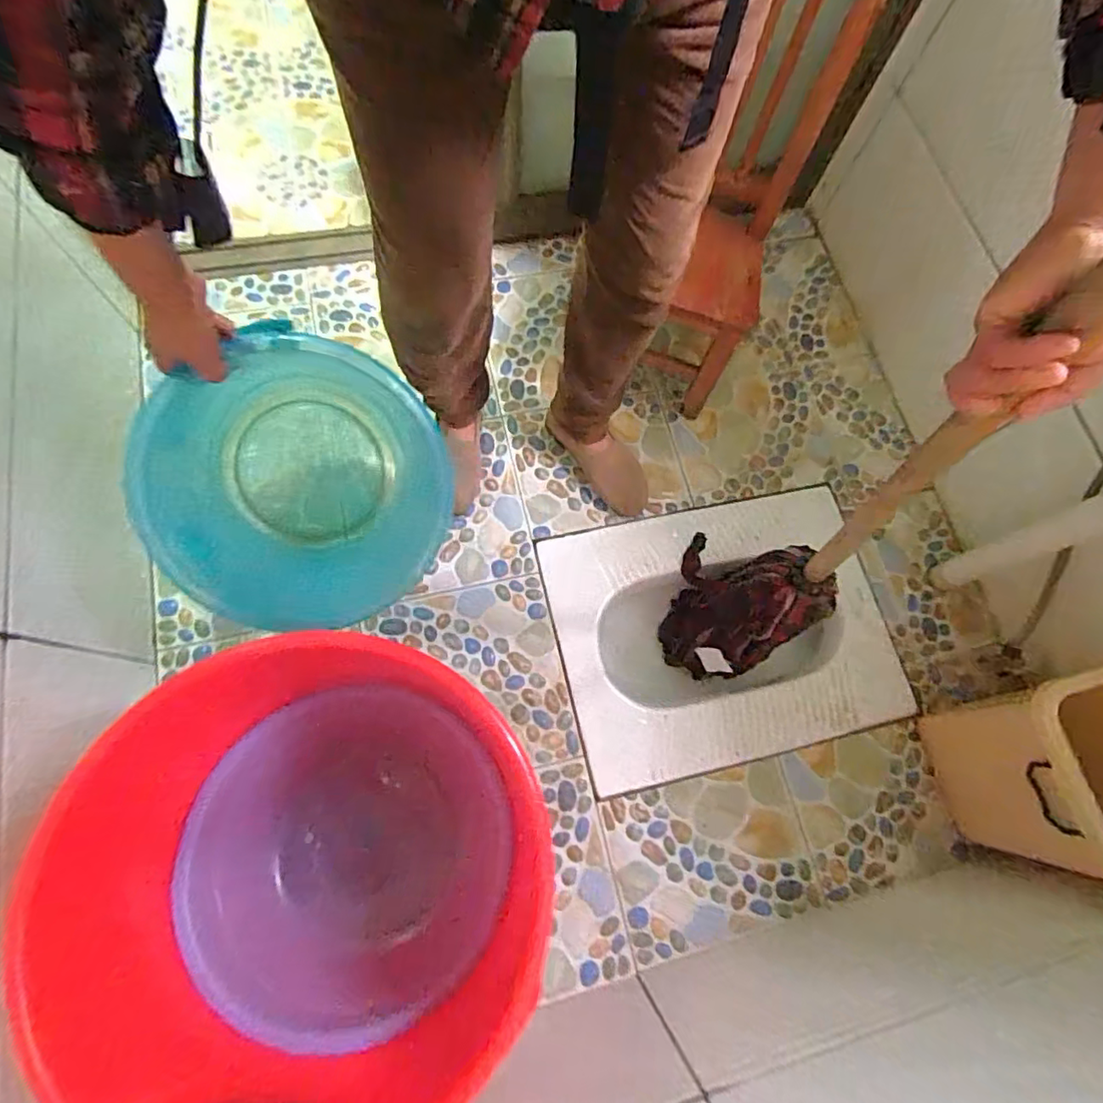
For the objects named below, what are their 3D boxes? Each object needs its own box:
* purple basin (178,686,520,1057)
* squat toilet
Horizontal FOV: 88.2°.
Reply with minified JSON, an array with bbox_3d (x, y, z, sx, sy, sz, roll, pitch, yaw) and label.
[{"bbox_3d":[-0.242,0.345,0.663,0.344,0.125,0.344,-16,67,-47],"label":"purple basin"},{"bbox_3d":[0.262,0.131,0.947,0.513,0.154,0.404,-13,73,-3],"label":"squat toilet"}]

